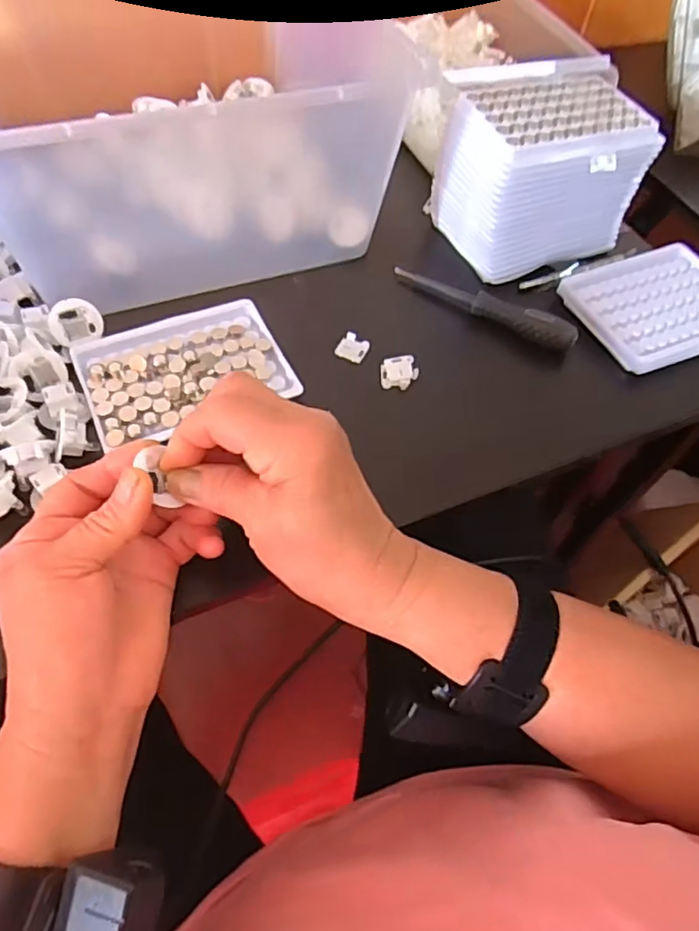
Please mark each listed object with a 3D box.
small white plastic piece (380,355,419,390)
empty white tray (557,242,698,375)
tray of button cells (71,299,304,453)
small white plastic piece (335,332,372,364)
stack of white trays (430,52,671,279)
[{"bbox_3d":[0.035,-0.066,0.422,0.025,0.009,0.024,-2,57,-6],"label":"small white plastic piece"},{"bbox_3d":[0.240,-0.125,0.467,0.134,0.011,0.104,-18,61,-16],"label":"empty white tray"},{"bbox_3d":[-0.109,-0.067,0.402,0.128,0.010,0.099,-20,61,-17],"label":"tray of button cells"},{"bbox_3d":[0.002,-0.084,0.433,0.022,0.006,0.022,23,58,9],"label":"small white plastic piece"},{"bbox_3d":[0.147,-0.226,0.477,0.129,0.112,0.103,-16,60,-15],"label":"stack of white trays"}]

